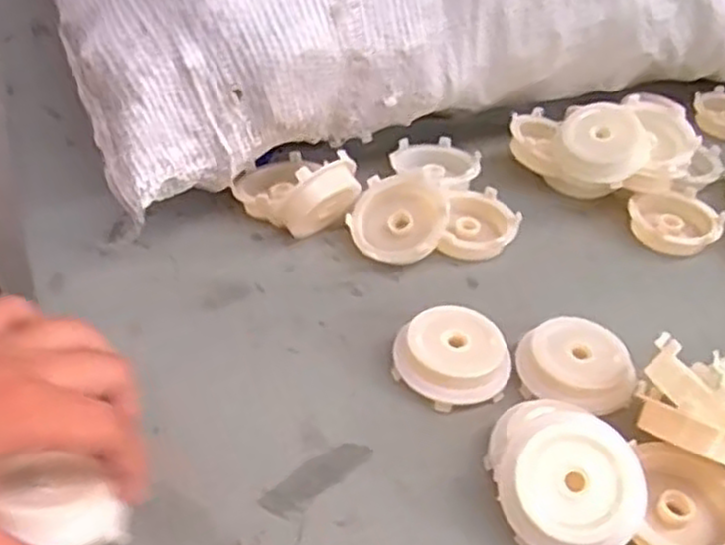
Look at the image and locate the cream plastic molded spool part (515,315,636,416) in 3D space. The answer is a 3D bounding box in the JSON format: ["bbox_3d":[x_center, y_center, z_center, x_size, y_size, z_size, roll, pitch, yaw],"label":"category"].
[{"bbox_3d":[0.107,0.048,0.390,0.055,0.030,0.043,17,42,12],"label":"cream plastic molded spool part"}]

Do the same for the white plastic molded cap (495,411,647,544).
[{"bbox_3d":[0.086,0.088,0.320,0.056,0.013,0.056,-1,69,3],"label":"white plastic molded cap"}]

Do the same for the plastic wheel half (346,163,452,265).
[{"bbox_3d":[0.021,-0.032,0.455,0.057,0.016,0.056,-16,61,10],"label":"plastic wheel half"}]

